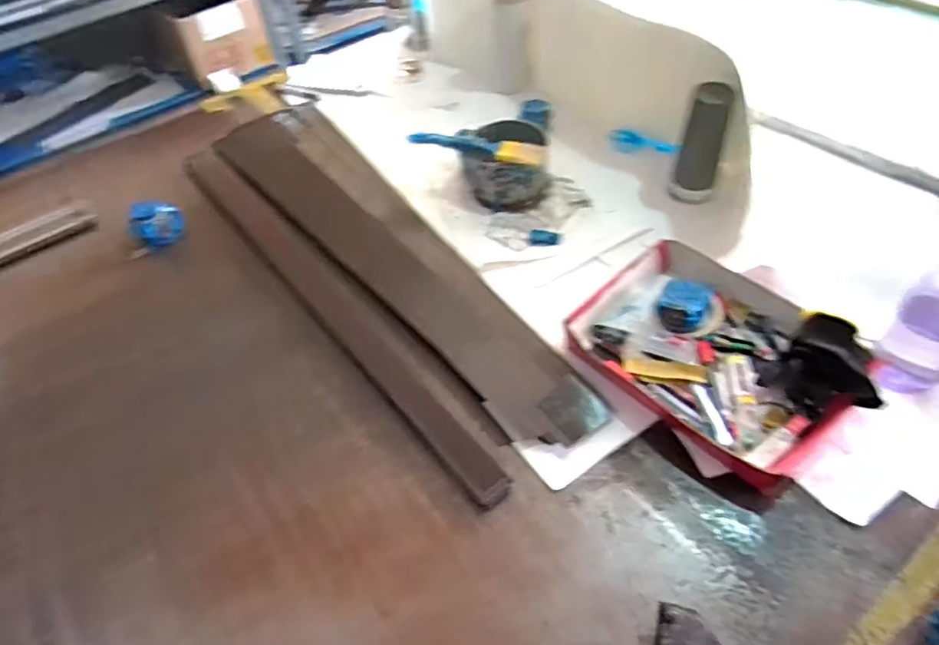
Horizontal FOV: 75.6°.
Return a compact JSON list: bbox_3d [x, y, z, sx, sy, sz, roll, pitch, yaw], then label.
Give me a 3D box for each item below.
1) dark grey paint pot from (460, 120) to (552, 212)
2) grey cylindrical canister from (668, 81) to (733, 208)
[{"bbox_3d":[0.065,-0.274,1.039,0.139,0.090,0.139,-3,50,3],"label":"dark grey paint pot"},{"bbox_3d":[0.370,-0.280,0.963,0.066,0.206,0.060,16,53,18],"label":"grey cylindrical canister"}]

